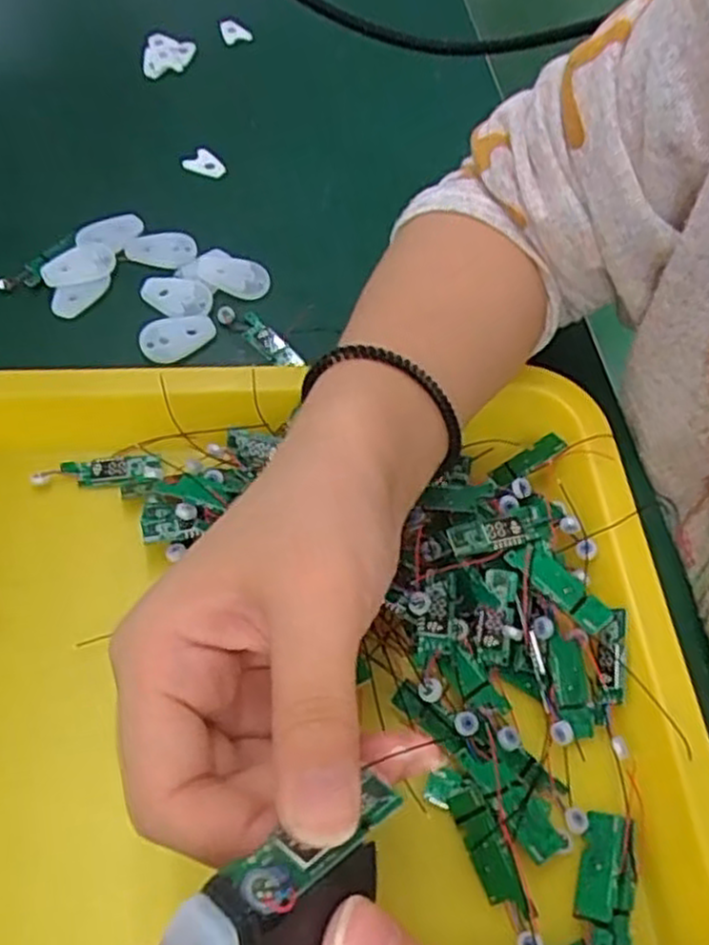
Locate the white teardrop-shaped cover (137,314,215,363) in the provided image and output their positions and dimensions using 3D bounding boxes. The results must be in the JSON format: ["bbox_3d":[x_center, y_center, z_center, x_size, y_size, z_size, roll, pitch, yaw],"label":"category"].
[{"bbox_3d":[-0.085,-0.067,0.364,0.035,0.005,0.022,-28,64,-20],"label":"white teardrop-shaped cover"}]

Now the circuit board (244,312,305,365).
[{"bbox_3d":[-0.043,-0.063,0.371,0.012,0.006,0.038,-38,68,-24],"label":"circuit board"}]

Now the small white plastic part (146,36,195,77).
[{"bbox_3d":[-0.118,-0.266,0.485,0.029,0.007,0.032,4,69,-9],"label":"small white plastic part"}]

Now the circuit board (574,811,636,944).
[{"bbox_3d":[0.082,0.132,0.245,0.017,0.004,0.043,11,58,2],"label":"circuit board"}]

